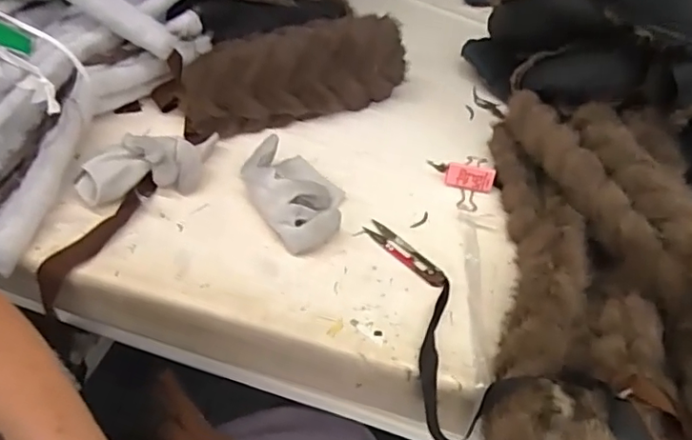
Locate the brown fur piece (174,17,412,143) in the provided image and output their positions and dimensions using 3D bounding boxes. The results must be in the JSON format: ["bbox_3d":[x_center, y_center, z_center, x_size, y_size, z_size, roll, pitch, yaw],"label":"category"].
[{"bbox_3d":[-0.069,-0.188,0.718,0.286,0.080,0.117,-19,49,-24],"label":"brown fur piece"}]

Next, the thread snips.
[{"bbox_3d":[0.058,0.032,0.561,0.024,0.006,0.102,-28,54,-30],"label":"thread snips"}]

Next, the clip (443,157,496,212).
[{"bbox_3d":[0.134,-0.045,0.621,0.051,0.043,0.050,17,45,11],"label":"clip"}]

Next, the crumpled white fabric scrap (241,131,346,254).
[{"bbox_3d":[-0.054,-0.032,0.585,0.093,0.038,0.135,-31,55,-32],"label":"crumpled white fabric scrap"}]

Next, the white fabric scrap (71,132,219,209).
[{"bbox_3d":[-0.204,-0.059,0.596,0.142,0.034,0.057,-15,48,-21],"label":"white fabric scrap"}]

